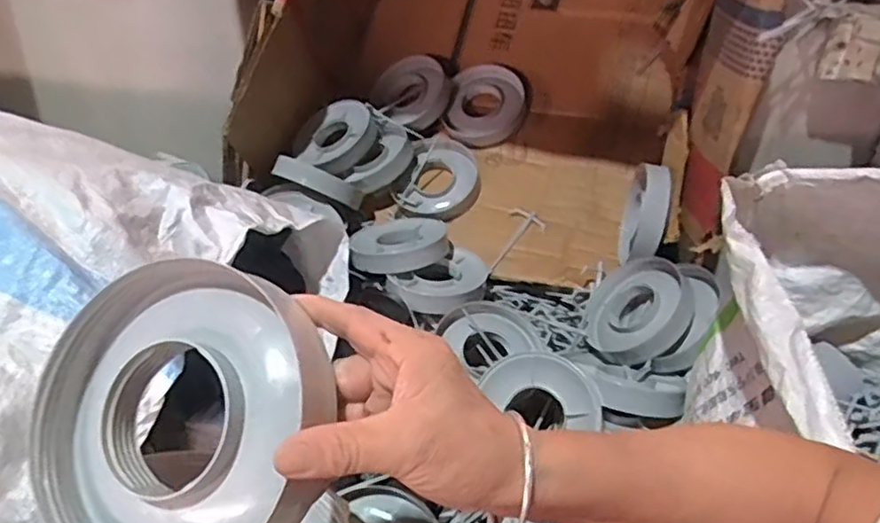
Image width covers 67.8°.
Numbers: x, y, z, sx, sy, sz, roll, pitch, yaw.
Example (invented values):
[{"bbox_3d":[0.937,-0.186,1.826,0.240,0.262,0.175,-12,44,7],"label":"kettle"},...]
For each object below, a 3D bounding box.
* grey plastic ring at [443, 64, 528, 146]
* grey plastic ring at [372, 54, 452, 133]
[{"bbox_3d":[0.083,-0.285,1.202,0.139,0.156,0.026,17,-4,13],"label":"grey plastic ring"},{"bbox_3d":[-0.052,-0.323,1.235,0.152,0.037,0.136,41,87,24],"label":"grey plastic ring"}]

